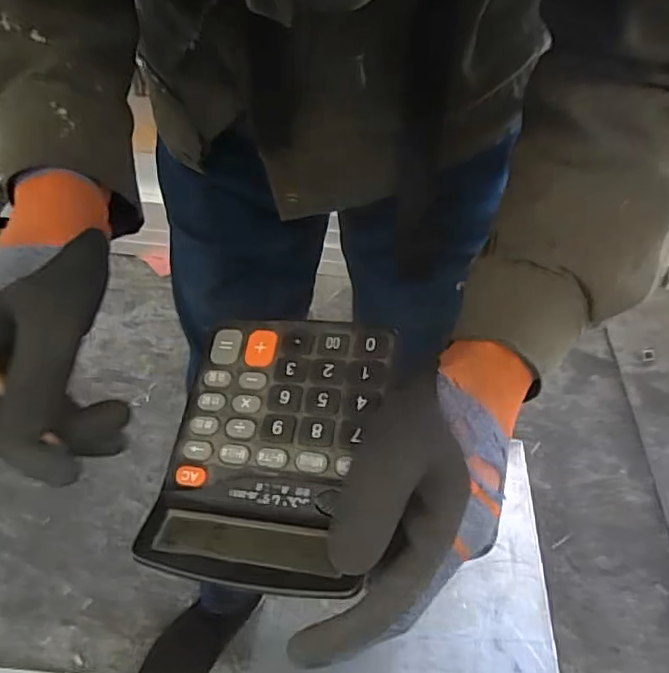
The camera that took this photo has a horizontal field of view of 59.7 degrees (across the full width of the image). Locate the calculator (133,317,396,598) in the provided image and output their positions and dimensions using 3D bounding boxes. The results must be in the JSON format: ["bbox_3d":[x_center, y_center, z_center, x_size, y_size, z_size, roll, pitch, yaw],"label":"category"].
[{"bbox_3d":[-0.034,0.051,0.297,0.109,0.017,0.140,2,62,15],"label":"calculator"}]

